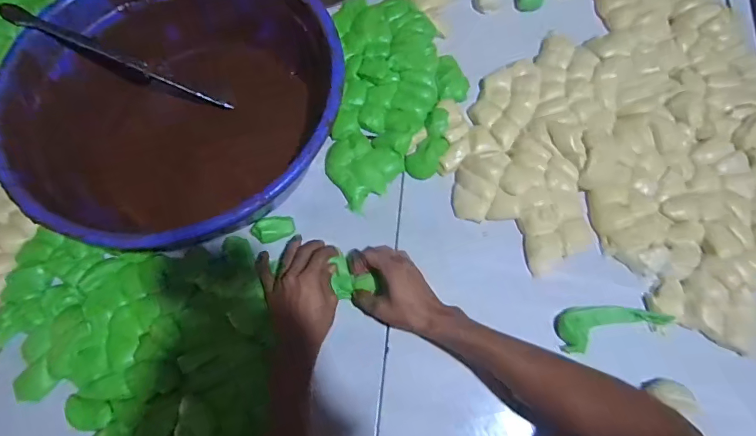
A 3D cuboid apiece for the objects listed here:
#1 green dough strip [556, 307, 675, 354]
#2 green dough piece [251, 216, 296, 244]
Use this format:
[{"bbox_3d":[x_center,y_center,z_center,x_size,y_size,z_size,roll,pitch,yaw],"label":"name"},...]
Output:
[{"bbox_3d":[0.288,0.127,0.539,0.126,0.026,0.052,-19,70,-4],"label":"green dough strip"},{"bbox_3d":[-0.143,0.016,0.589,0.055,0.014,0.035,-11,69,-2],"label":"green dough piece"}]

